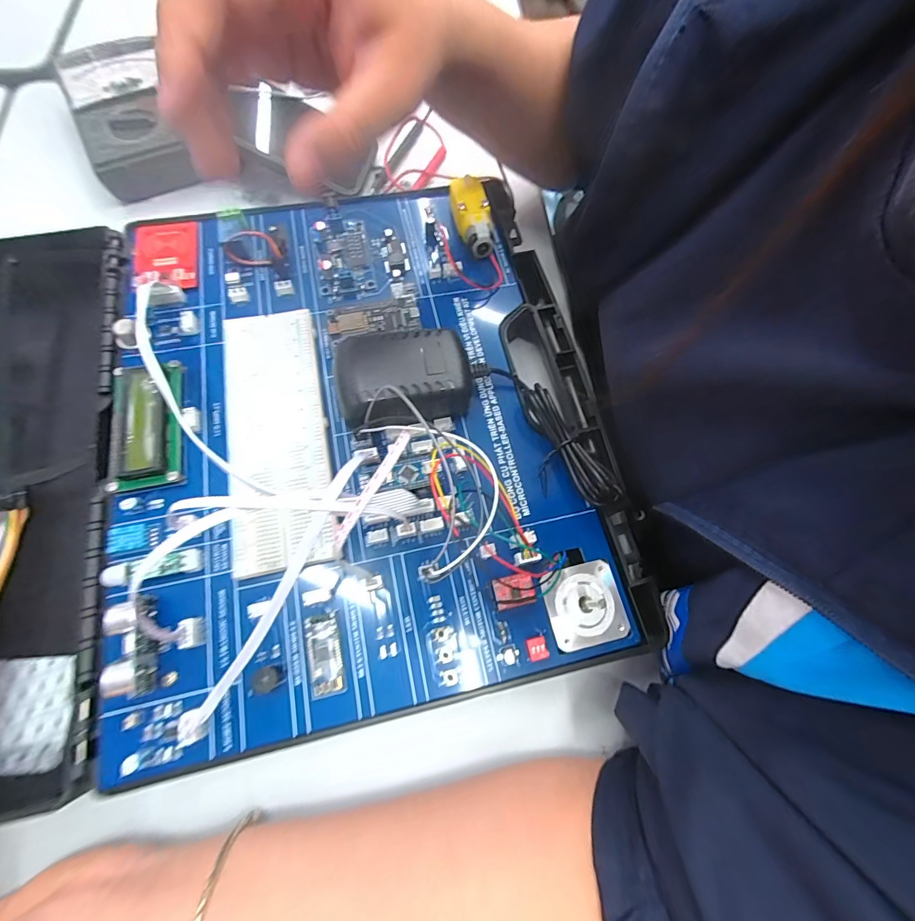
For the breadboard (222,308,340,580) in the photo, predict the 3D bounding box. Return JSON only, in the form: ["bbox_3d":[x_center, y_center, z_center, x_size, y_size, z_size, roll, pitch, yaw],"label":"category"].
[{"bbox_3d":[-0.109,-0.018,0.245,0.057,0.011,0.163,-12,72,-6],"label":"breadboard"}]

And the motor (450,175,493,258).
[{"bbox_3d":[0.011,-0.180,0.305,0.026,0.018,0.063,-9,70,-6],"label":"motor"}]

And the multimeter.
[{"bbox_3d":[-0.293,-0.305,0.368,0.085,0.038,0.154,-22,71,-11],"label":"multimeter"}]

